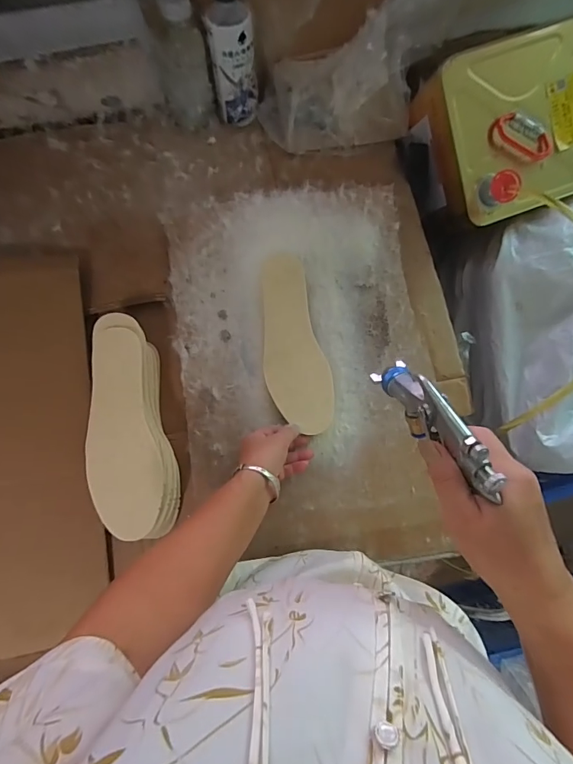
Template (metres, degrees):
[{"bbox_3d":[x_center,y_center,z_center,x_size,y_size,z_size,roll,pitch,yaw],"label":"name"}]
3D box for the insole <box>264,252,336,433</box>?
[{"bbox_3d":[0.009,-0.059,0.579,0.088,0.010,0.263,-10,81,-2],"label":"insole"}]

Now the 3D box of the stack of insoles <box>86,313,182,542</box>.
[{"bbox_3d":[-0.212,0.058,0.538,0.103,0.058,0.291,-8,80,-2],"label":"stack of insoles"}]

